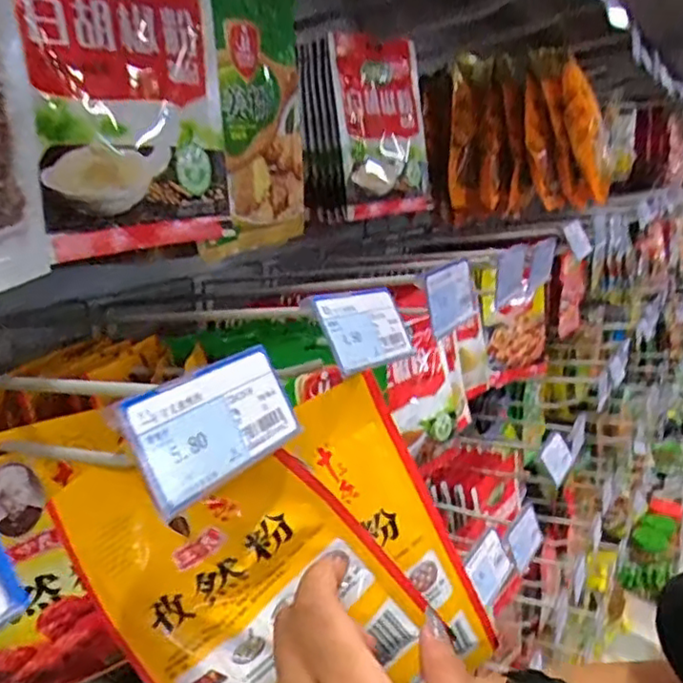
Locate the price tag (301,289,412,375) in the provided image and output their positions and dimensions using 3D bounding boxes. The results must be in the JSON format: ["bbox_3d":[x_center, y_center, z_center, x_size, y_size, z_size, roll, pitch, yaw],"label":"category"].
[{"bbox_3d":[0.012,-0.007,0.337,0.004,0.041,0.078,-25,-6,33],"label":"price tag"}]

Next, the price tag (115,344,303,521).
[{"bbox_3d":[-0.045,0.029,0.244,0.004,0.042,0.079,-22,2,34],"label":"price tag"}]

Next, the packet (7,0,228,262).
[{"bbox_3d":[-0.114,-0.141,0.346,0.025,0.175,0.117,7,17,29],"label":"packet"}]

